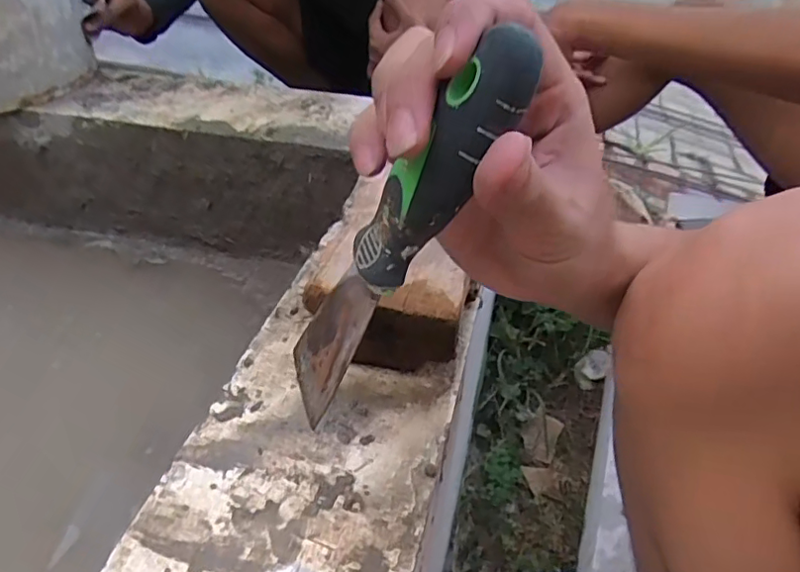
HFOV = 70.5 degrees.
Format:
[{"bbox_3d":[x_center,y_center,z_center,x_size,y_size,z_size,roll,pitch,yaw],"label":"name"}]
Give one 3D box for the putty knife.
[{"bbox_3d":[-0.008,-0.008,0.224,0.028,0.194,0.027,36,44,1],"label":"putty knife"}]

